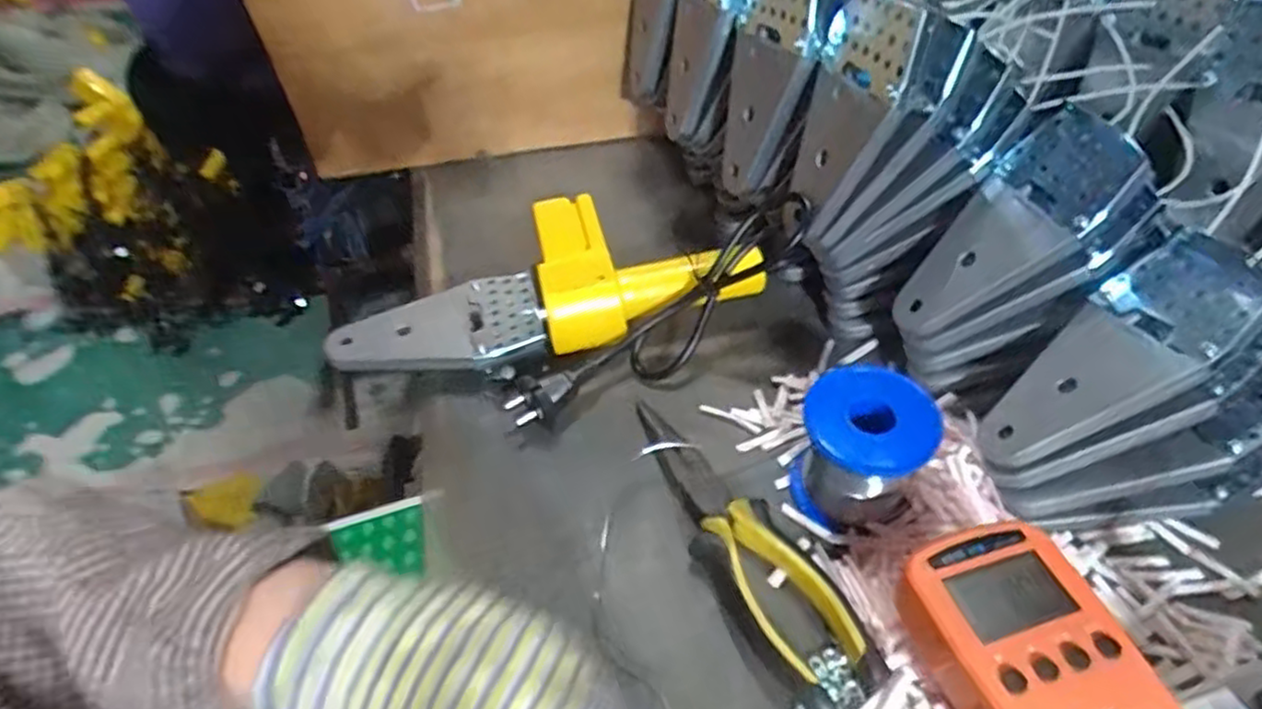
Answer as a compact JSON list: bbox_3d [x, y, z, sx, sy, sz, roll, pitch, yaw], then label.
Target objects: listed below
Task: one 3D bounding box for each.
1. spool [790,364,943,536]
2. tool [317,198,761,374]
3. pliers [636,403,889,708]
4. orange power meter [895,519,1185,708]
[{"bbox_3d":[0.116,0.047,0.363,0.058,0.060,0.054,-2,45,2],"label":"spool"},{"bbox_3d":[-0.057,-0.046,0.473,0.270,0.059,0.114,-8,46,-4],"label":"tool"},{"bbox_3d":[0.053,0.091,0.355,0.045,0.024,0.165,-25,49,-19],"label":"pliers"},{"bbox_3d":[0.154,0.125,0.266,0.069,0.030,0.122,-15,47,-11],"label":"orange power meter"}]

